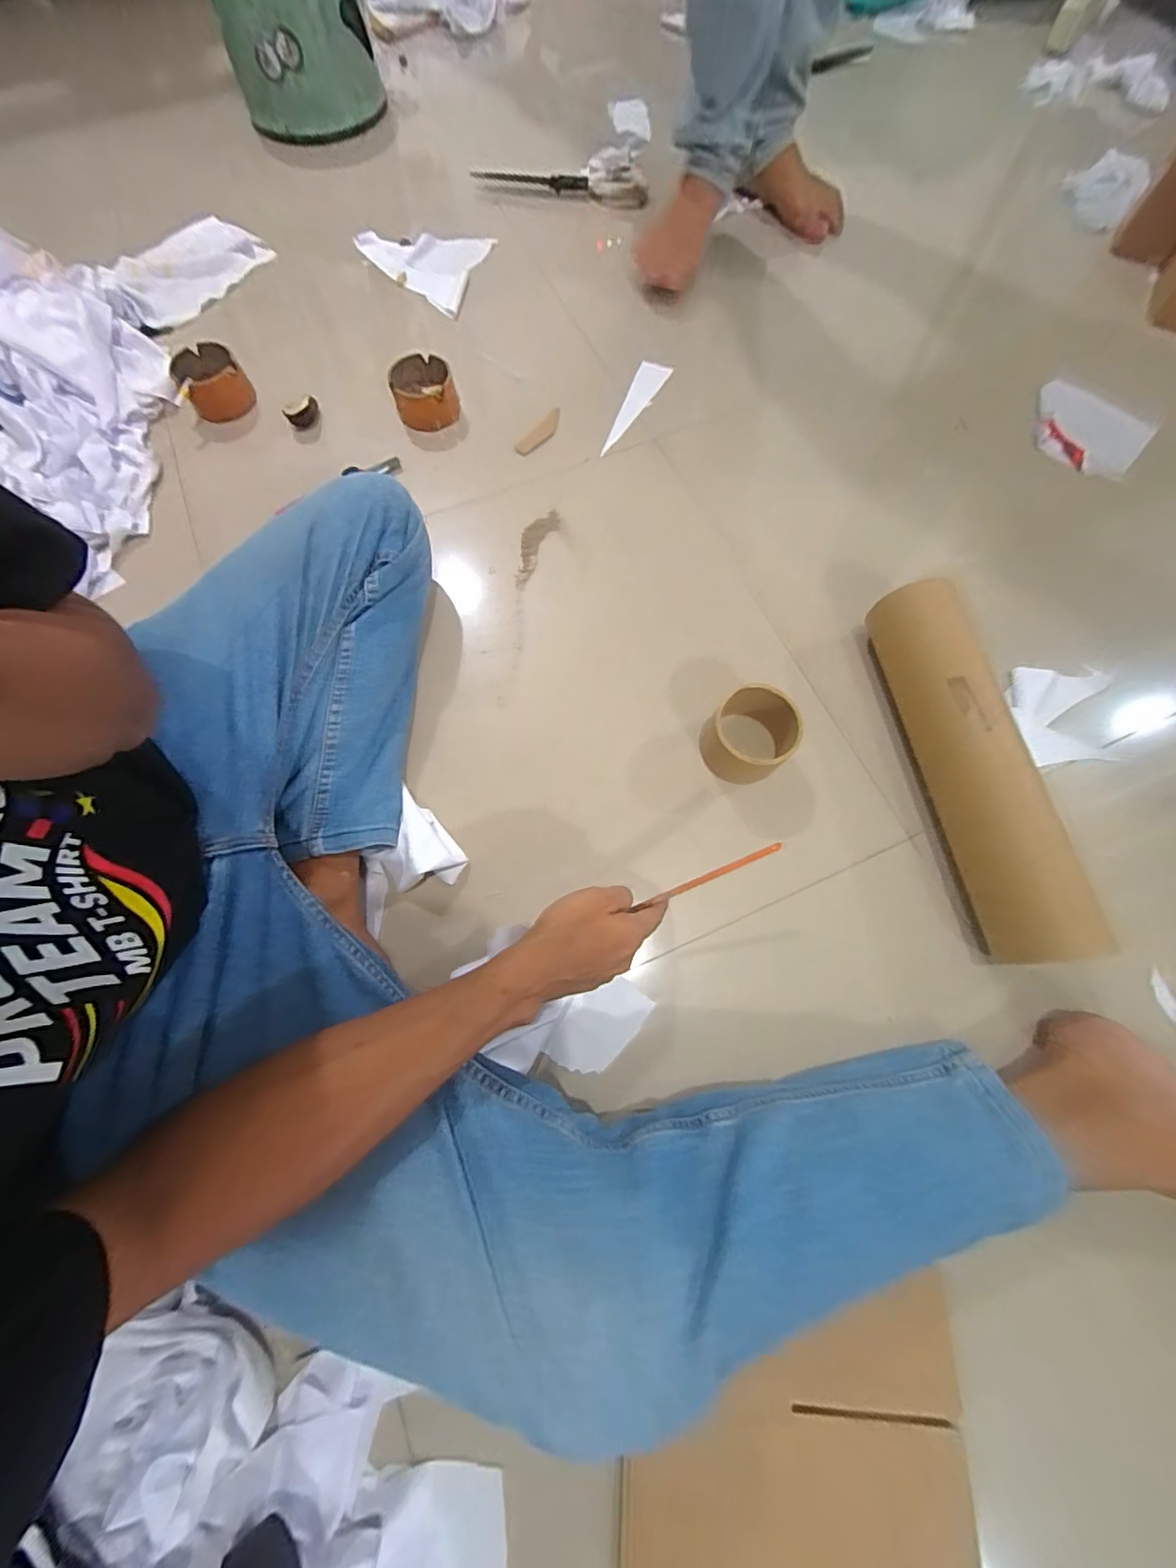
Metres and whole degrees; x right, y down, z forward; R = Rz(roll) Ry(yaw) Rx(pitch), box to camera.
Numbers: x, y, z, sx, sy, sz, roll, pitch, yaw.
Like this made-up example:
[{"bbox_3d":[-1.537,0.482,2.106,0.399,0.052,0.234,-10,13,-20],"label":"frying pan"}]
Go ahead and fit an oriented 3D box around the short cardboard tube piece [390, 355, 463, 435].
[{"bbox_3d":[-0.219,-0.524,0.687,0.080,0.049,0.086,-17,72,-5],"label":"short cardboard tube piece"}]

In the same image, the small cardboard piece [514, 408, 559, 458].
[{"bbox_3d":[-0.063,-0.473,0.685,0.029,0.006,0.086,35,78,10],"label":"small cardboard piece"}]

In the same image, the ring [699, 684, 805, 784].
[{"bbox_3d":[0.162,-0.049,0.516,0.082,0.063,0.083,0,71,0],"label":"ring"}]

